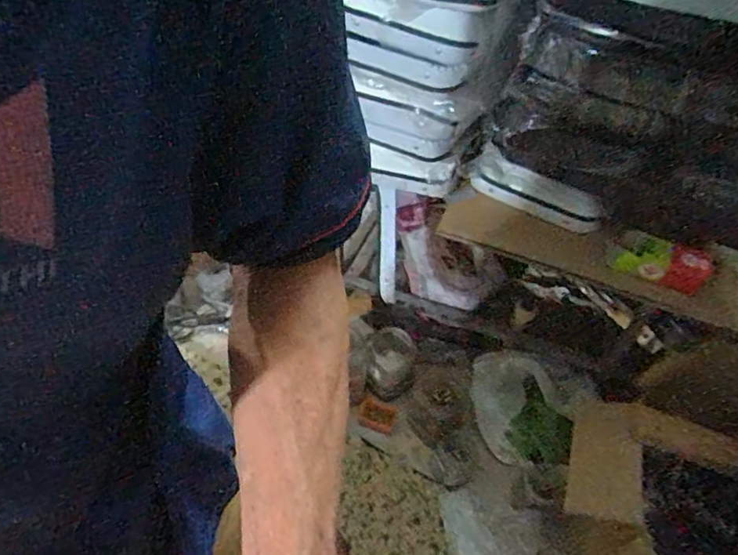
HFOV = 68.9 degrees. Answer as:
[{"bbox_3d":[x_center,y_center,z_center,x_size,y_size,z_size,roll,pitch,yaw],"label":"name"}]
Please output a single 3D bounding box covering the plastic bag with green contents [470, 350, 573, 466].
[{"bbox_3d":[0.395,0.342,1.436,0.209,0.083,0.363,-4,47,-5],"label":"plastic bag with green contents"}]

